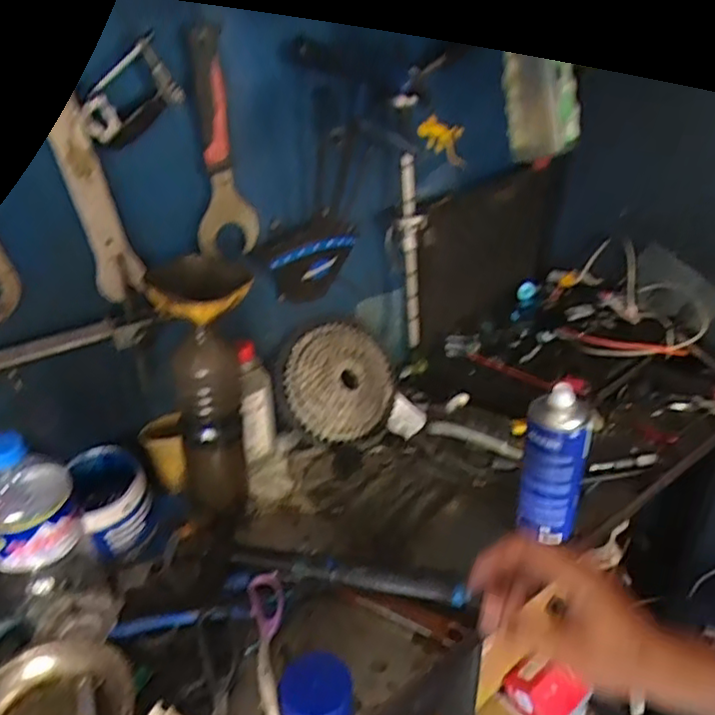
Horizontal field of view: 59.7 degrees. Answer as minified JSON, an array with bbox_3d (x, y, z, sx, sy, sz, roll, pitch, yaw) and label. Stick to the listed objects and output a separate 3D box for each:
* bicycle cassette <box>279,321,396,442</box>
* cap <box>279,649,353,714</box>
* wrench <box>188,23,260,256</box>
[{"bbox_3d":[-0.019,0.035,0.895,0.179,0.169,0.040,12,-14,-27],"label":"bicycle cassette"},{"bbox_3d":[-0.036,0.305,0.557,0.065,0.047,0.064,-4,32,-4],"label":"cap"},{"bbox_3d":[-0.146,-0.234,0.697,0.076,0.235,0.015,-18,35,-38],"label":"wrench"}]

